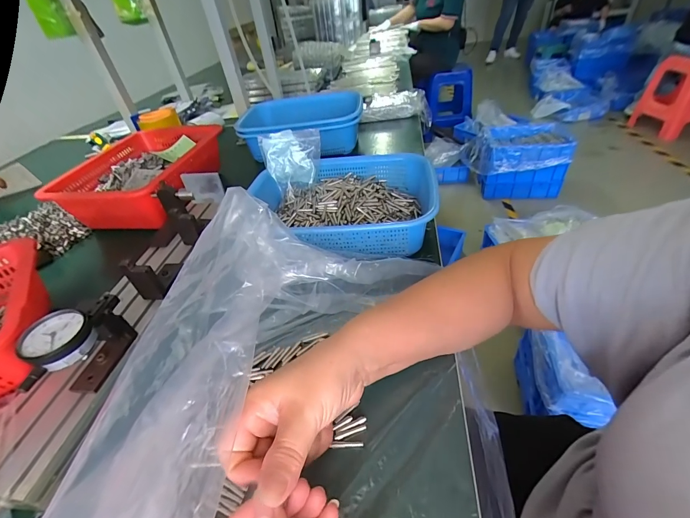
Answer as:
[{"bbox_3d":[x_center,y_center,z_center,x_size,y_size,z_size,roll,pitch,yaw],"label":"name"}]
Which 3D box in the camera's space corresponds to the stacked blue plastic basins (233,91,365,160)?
[{"bbox_3d":[-0.101,-0.328,0.791,0.292,0.087,0.233,-4,43,-1],"label":"stacked blue plastic basins"}]

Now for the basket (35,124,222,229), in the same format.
[{"bbox_3d":[-0.392,-0.166,0.687,0.228,0.107,0.313,-2,40,6],"label":"basket"}]

